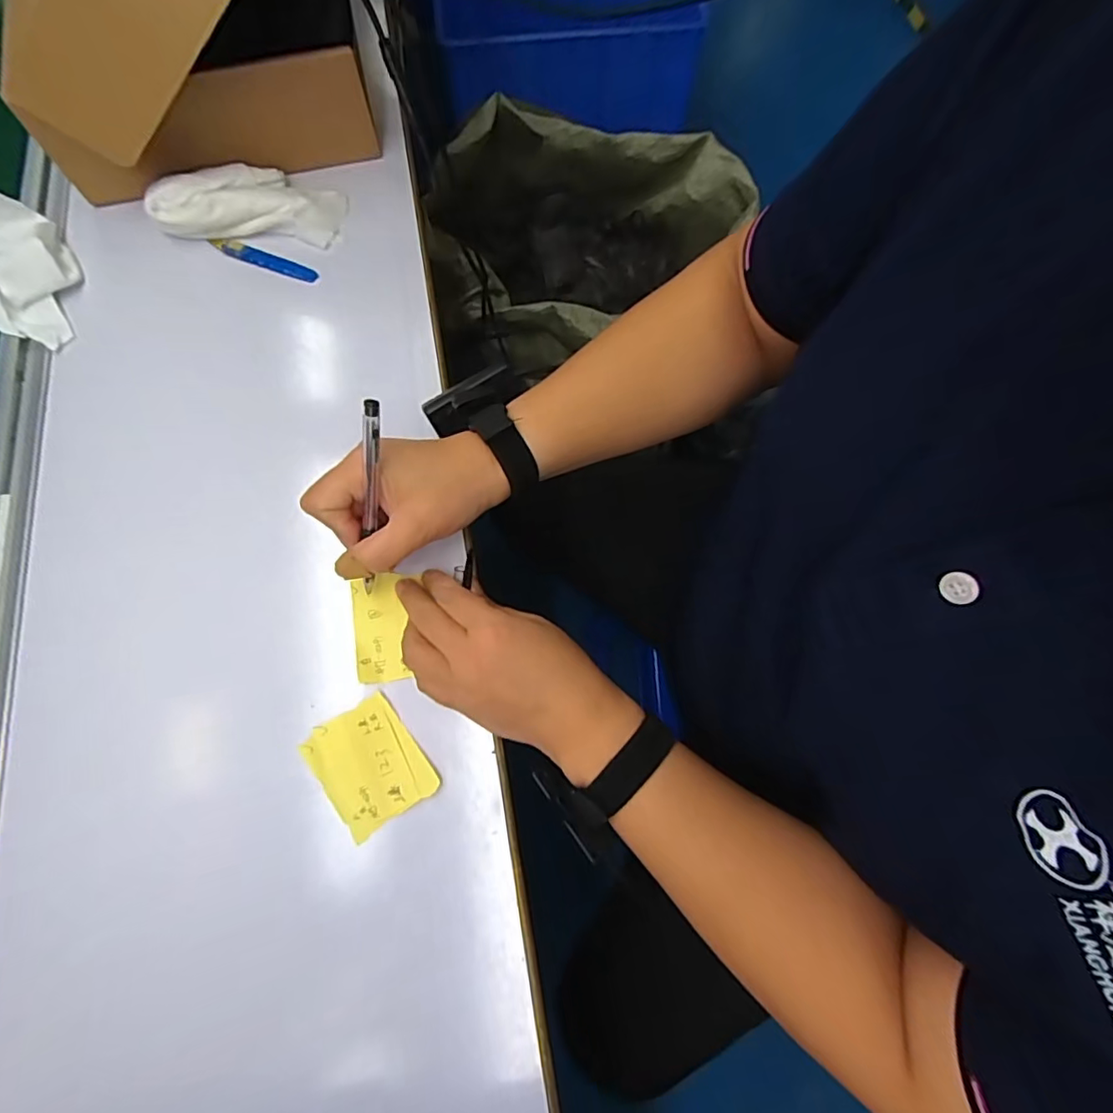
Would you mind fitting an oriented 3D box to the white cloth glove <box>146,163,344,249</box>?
[{"bbox_3d":[-0.259,-0.303,0.466,0.142,0.038,0.061,1,72,-1],"label":"white cloth glove"}]

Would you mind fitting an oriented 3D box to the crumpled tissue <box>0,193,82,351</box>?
[{"bbox_3d":[-0.451,-0.237,0.446,0.156,0.035,0.099,19,73,5],"label":"crumpled tissue"}]

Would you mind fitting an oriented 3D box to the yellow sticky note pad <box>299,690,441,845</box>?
[{"bbox_3d":[-0.117,0.129,0.341,0.059,0.008,0.071,-33,75,-11],"label":"yellow sticky note pad"}]

